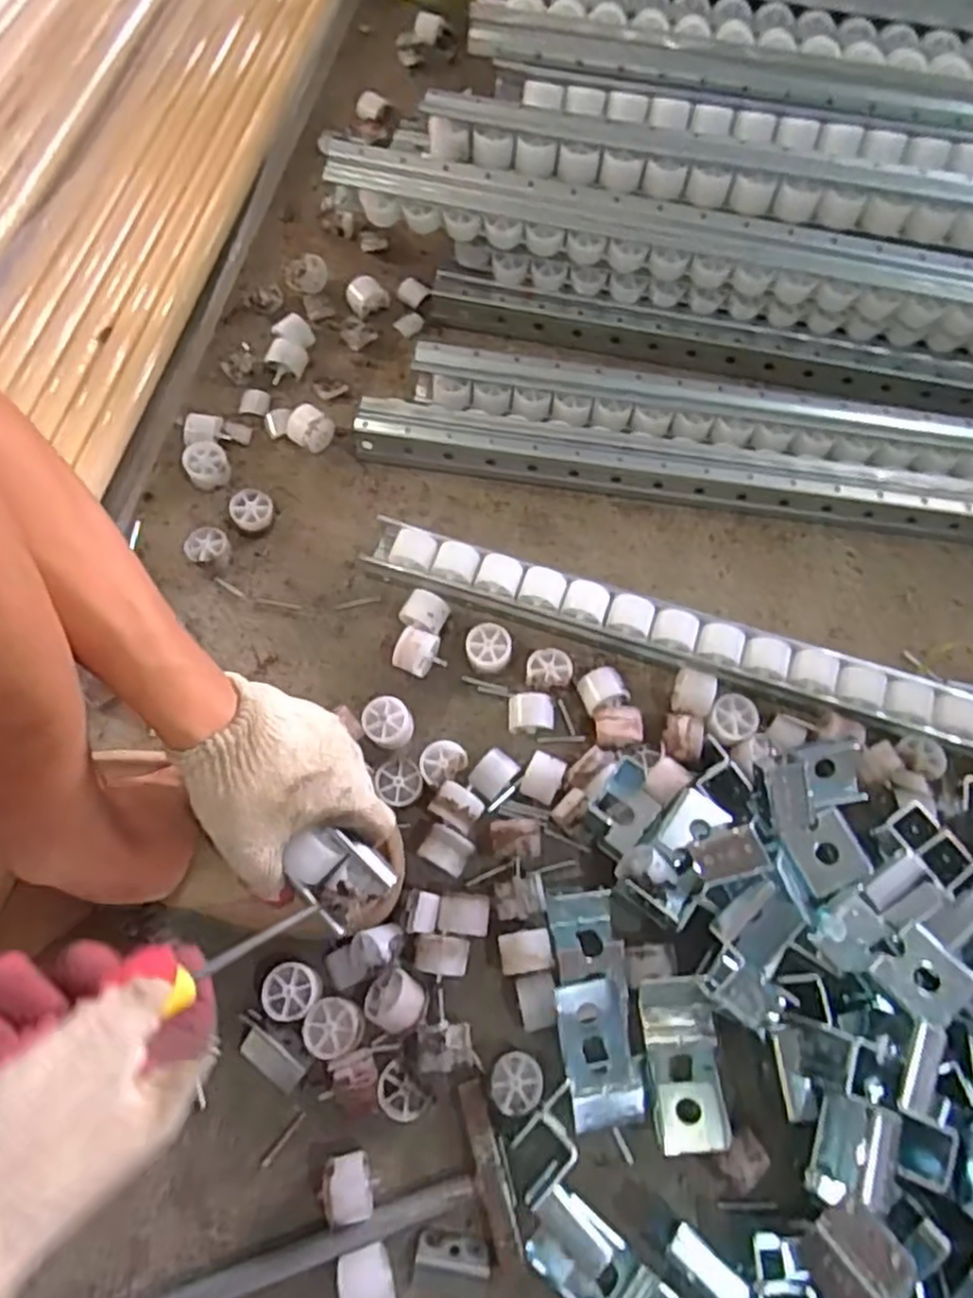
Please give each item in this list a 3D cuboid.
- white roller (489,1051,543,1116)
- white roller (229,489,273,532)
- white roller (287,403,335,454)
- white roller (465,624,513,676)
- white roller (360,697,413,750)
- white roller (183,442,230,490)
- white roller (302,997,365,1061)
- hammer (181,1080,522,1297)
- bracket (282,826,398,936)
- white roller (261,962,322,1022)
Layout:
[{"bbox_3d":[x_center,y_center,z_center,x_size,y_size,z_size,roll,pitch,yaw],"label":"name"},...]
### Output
[{"bbox_3d":[0.019,0.278,0.487,0.033,0.020,0.034,2,68,-1],"label":"white roller"},{"bbox_3d":[-0.197,-0.114,0.636,0.033,0.028,0.032,1,68,-2],"label":"white roller"},{"bbox_3d":[-0.154,-0.191,0.662,0.031,0.029,0.037,-42,76,-16],"label":"white roller"},{"bbox_3d":[0.001,0.000,0.597,0.036,0.026,0.036,1,68,-2],"label":"white roller"},{"bbox_3d":[-0.075,0.057,0.571,0.038,0.024,0.036,1,68,-2],"label":"white roller"},{"bbox_3d":[-0.240,-0.158,0.651,0.035,0.023,0.037,1,68,-2],"label":"white roller"},{"bbox_3d":[-0.099,0.247,0.493,0.037,0.022,0.034,1,68,-2],"label":"white roller"},{"bbox_3d":[-0.133,0.360,0.450,0.296,0.020,0.098,-14,70,-8],"label":"hammer"},{"bbox_3d":[-0.088,0.134,0.449,0.046,0.028,0.052,-42,76,-16],"label":"bracket"},{"bbox_3d":[-0.128,0.227,0.501,0.037,0.021,0.034,4,68,-1],"label":"white roller"}]

